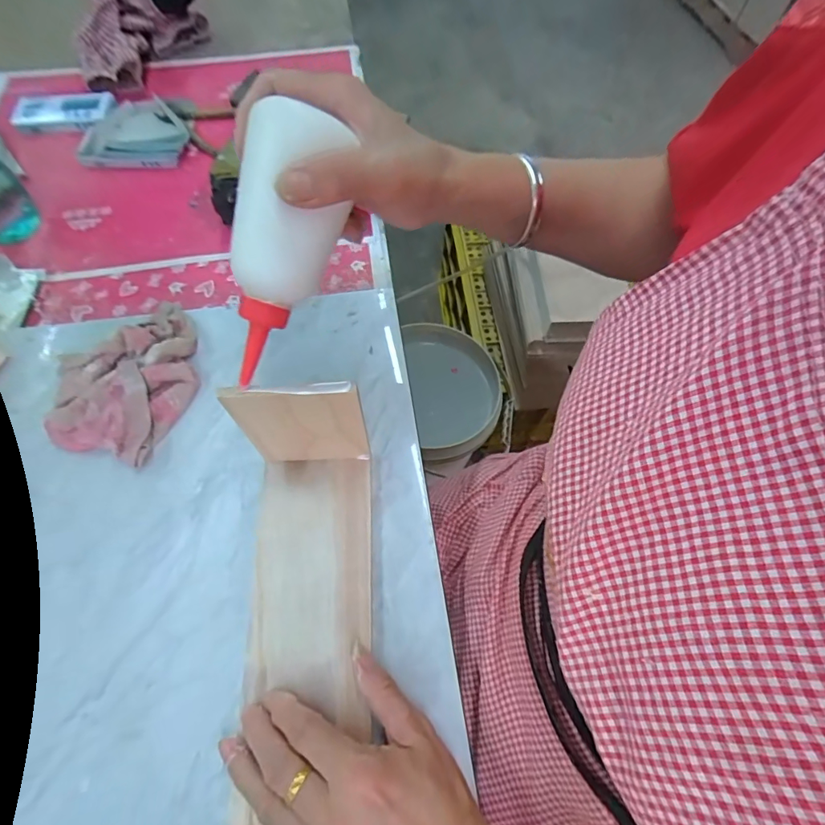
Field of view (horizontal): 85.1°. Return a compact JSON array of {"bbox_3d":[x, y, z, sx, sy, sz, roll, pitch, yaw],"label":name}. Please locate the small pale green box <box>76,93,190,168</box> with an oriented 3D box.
[{"bbox_3d":[-0.365,-0.372,0.598,0.139,0.024,0.113,3,63,3],"label":"small pale green box"}]

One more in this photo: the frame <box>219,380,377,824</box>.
[{"bbox_3d":[-0.073,0.161,0.261,0.085,0.122,0.336,-3,64,0],"label":"frame"}]

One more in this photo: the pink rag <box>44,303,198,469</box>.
[{"bbox_3d":[-0.256,-0.037,0.413,0.114,0.038,0.157,16,64,10],"label":"pink rag"}]

